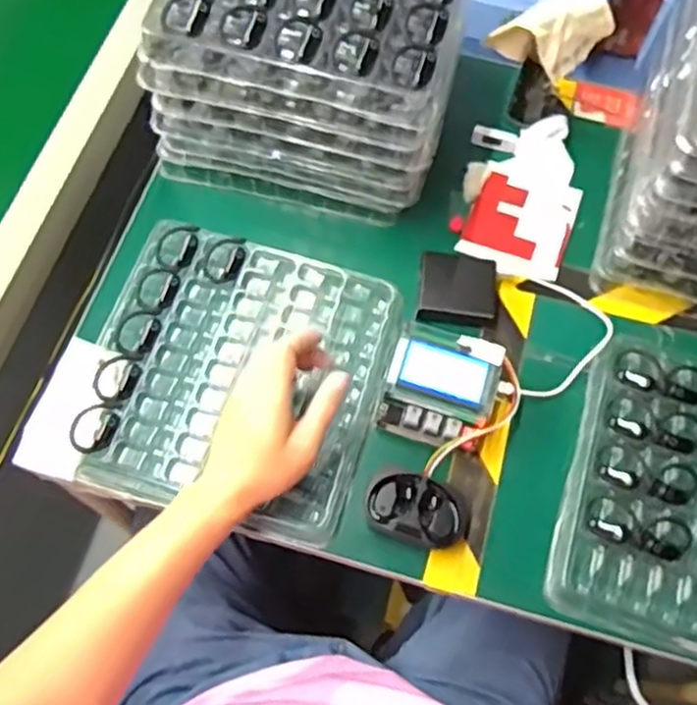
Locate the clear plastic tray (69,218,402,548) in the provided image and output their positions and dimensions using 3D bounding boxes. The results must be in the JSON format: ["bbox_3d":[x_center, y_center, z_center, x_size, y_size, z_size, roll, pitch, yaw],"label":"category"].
[{"bbox_3d":[-0.101,0.019,0.662,0.257,0.037,0.263,15,67,4],"label":"clear plastic tray"}]

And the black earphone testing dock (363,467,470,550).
[{"bbox_3d":[0.060,0.138,0.615,0.088,0.021,0.057,20,67,6],"label":"black earphone testing dock"}]

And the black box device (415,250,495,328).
[{"bbox_3d":[0.109,-0.061,0.708,0.078,0.028,0.069,4,66,-1],"label":"black box device"}]

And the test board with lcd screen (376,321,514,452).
[{"bbox_3d":[0.091,0.033,0.648,0.117,0.038,0.104,22,67,7],"label":"test board with lcd screen"}]

